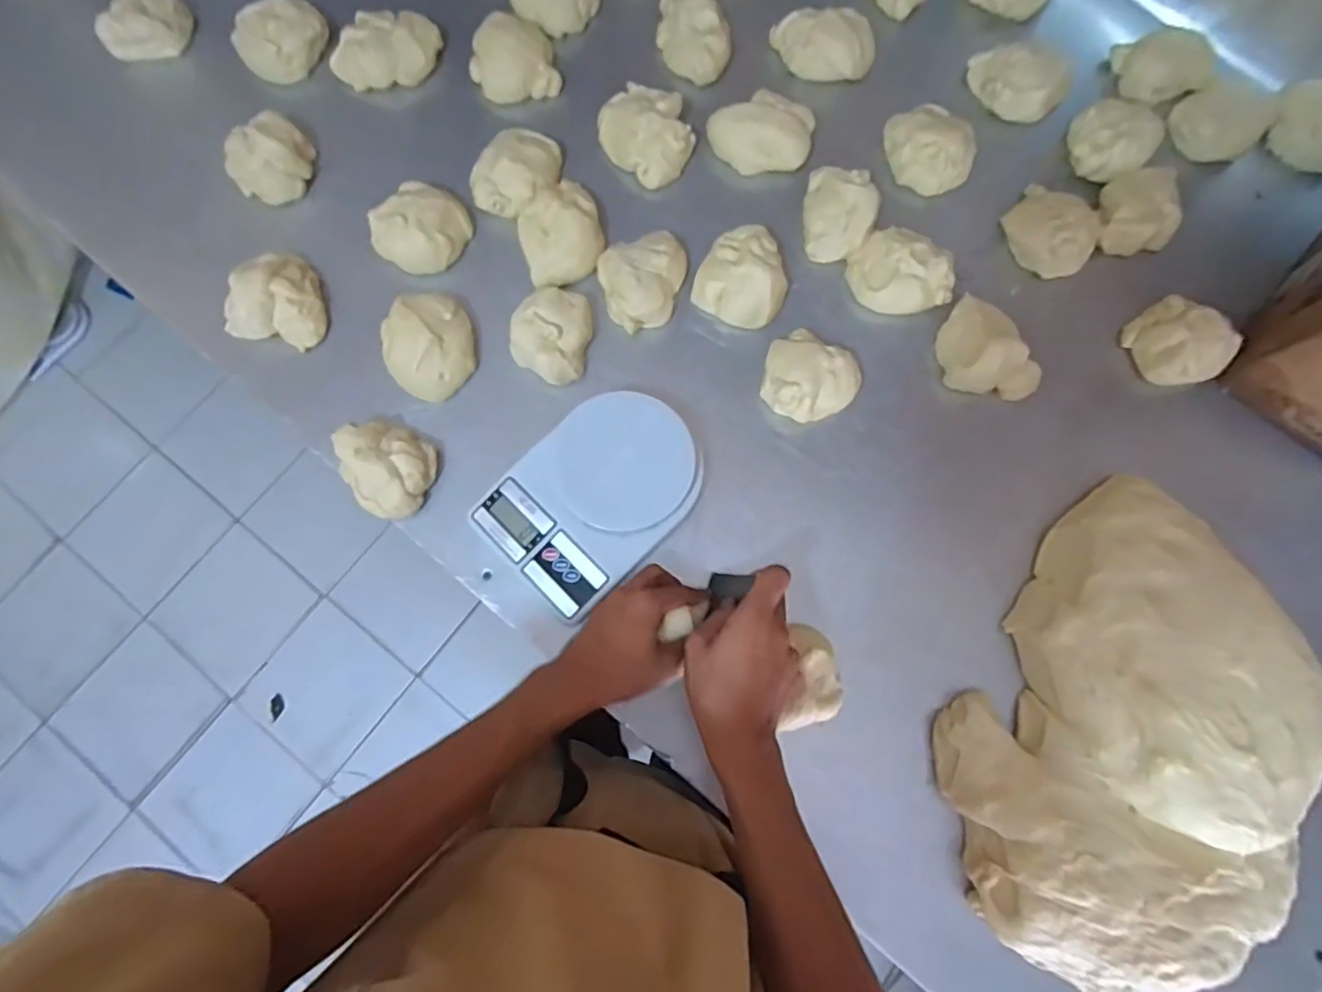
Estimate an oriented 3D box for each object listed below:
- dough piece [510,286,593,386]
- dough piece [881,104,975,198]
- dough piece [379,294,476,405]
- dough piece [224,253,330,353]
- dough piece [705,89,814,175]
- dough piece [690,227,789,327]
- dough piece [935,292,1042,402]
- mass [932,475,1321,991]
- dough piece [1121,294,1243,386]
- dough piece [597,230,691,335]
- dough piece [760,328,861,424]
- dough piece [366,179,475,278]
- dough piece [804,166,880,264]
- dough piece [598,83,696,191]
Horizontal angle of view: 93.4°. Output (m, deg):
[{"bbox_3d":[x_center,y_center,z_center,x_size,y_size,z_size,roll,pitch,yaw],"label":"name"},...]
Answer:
[{"bbox_3d":[-0.111,-0.166,0.639,0.077,0.044,0.096,14,77,3],"label":"dough piece"},{"bbox_3d":[0.302,-0.386,0.693,0.088,0.046,0.097,-16,78,-4],"label":"dough piece"},{"bbox_3d":[-0.235,-0.152,0.635,0.089,0.045,0.103,-16,78,-4],"label":"dough piece"},{"bbox_3d":[-0.396,-0.209,0.649,0.092,0.049,0.097,11,77,2],"label":"dough piece"},{"bbox_3d":[0.110,-0.403,0.694,0.110,0.044,0.083,18,78,4],"label":"dough piece"},{"bbox_3d":[0.089,-0.230,0.654,0.090,0.047,0.092,0,77,-1],"label":"dough piece"},{"bbox_3d":[0.329,-0.147,0.640,0.076,0.051,0.117,-28,79,-7],"label":"dough piece"},{"bbox_3d":[0.420,0.211,0.538,0.277,0.100,0.404,35,79,7],"label":"mass"},{"bbox_3d":[0.533,-0.156,0.645,0.081,0.067,0.092,-31,79,-7],"label":"dough piece"},{"bbox_3d":[-0.013,-0.225,0.653,0.095,0.049,0.093,-16,78,-4],"label":"dough piece"},{"bbox_3d":[0.148,-0.116,0.636,0.092,0.052,0.085,0,77,-1],"label":"dough piece"},{"bbox_3d":[-0.255,-0.286,0.667,0.082,0.049,0.098,37,79,8],"label":"dough piece"},{"bbox_3d":[0.193,-0.305,0.670,0.075,0.045,0.105,7,77,1],"label":"dough piece"},{"bbox_3d":[-0.013,-0.405,0.694,0.094,0.045,0.111,-41,81,-9],"label":"dough piece"}]

